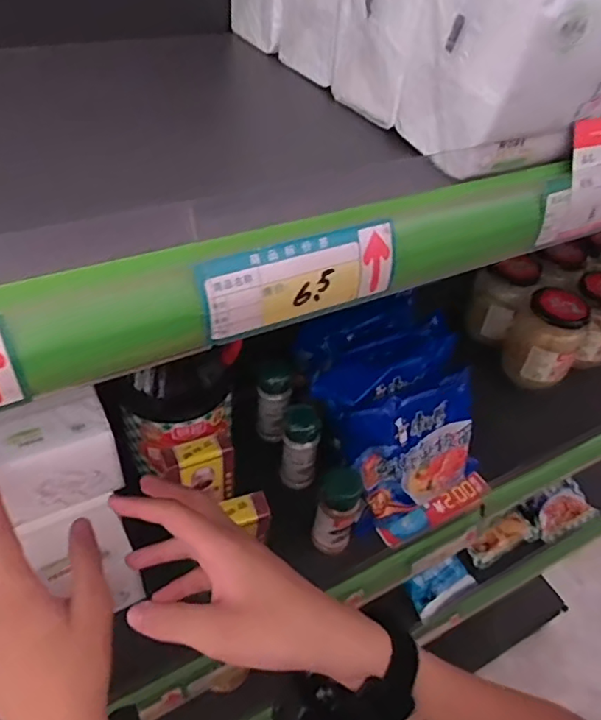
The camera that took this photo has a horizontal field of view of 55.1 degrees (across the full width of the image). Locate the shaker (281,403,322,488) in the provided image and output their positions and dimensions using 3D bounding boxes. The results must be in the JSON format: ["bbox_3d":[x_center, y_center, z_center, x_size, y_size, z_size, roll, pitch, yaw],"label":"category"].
[{"bbox_3d":[0.000,0.087,0.573,0.035,0.099,0.038,5,46,-3],"label":"shaker"}]

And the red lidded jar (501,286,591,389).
[{"bbox_3d":[0.302,-0.028,0.711,0.082,0.111,0.088,4,46,-4],"label":"red lidded jar"}]

